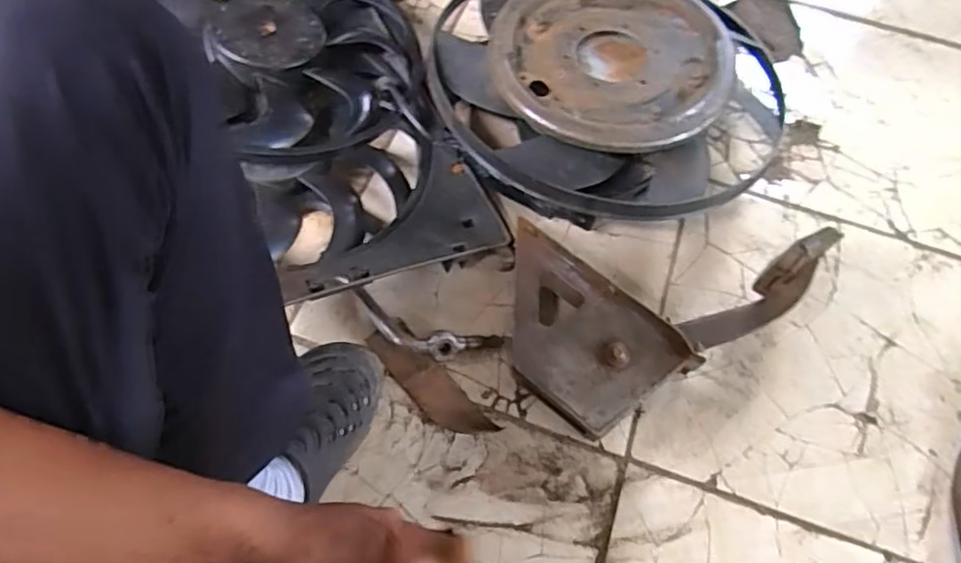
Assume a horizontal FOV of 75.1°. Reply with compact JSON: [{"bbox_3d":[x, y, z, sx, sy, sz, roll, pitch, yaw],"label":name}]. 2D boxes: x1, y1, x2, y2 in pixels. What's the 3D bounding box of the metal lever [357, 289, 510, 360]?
[{"bbox_3d":[-0.062,0.060,0.723,0.187,0.042,0.059,15,65,6],"label":"metal lever"}]

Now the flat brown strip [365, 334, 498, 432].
[{"bbox_3d":[-0.058,0.116,0.706,0.048,0.026,0.172,-40,71,-18],"label":"flat brown strip"}]

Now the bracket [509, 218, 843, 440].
[{"bbox_3d":[0.184,0.003,0.713,0.347,0.107,0.225,-28,68,-13],"label":"bracket"}]

